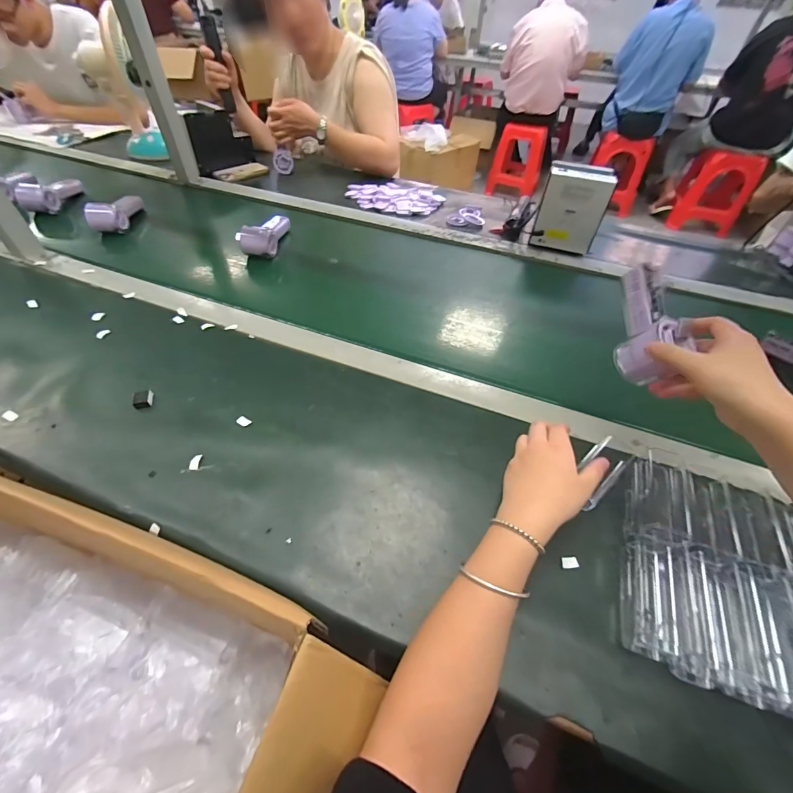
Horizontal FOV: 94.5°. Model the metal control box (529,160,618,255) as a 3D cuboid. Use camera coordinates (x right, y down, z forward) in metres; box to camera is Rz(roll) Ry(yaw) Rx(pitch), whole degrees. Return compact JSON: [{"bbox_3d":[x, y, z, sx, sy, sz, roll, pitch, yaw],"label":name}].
[{"bbox_3d":[0.365,-0.392,0.769,0.126,0.138,0.079,19,51,13],"label":"metal control box"}]

